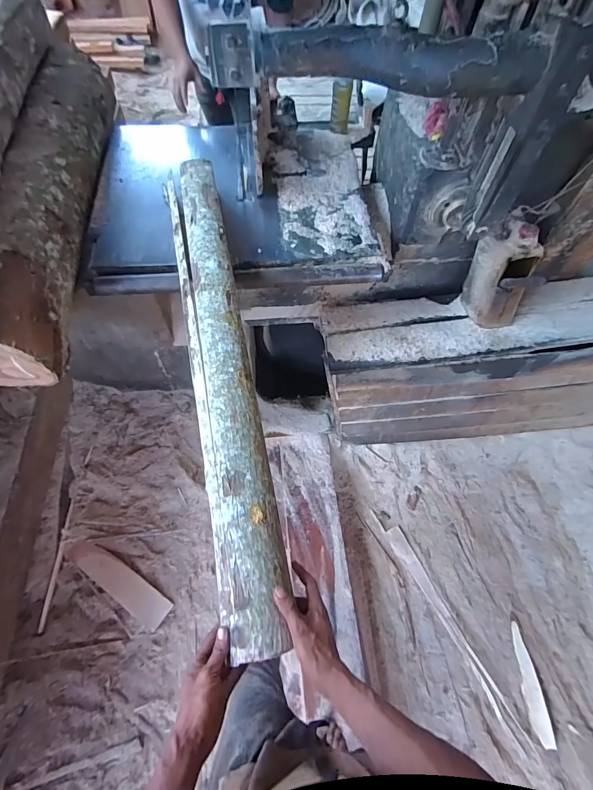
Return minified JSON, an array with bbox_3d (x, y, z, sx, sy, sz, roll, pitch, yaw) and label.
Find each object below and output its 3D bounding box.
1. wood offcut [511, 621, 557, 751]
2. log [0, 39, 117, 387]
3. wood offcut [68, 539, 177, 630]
[{"bbox_3d":[0.804,0.988,1.272,0.062,0.008,0.337,-5,49,8],"label":"wood offcut"},{"bbox_3d":[-0.642,-0.555,0.995,0.196,0.201,1.090,0,62,-2],"label":"log"},{"bbox_3d":[-0.613,0.642,1.266,0.402,0.029,0.096,31,65,13],"label":"wood offcut"}]

